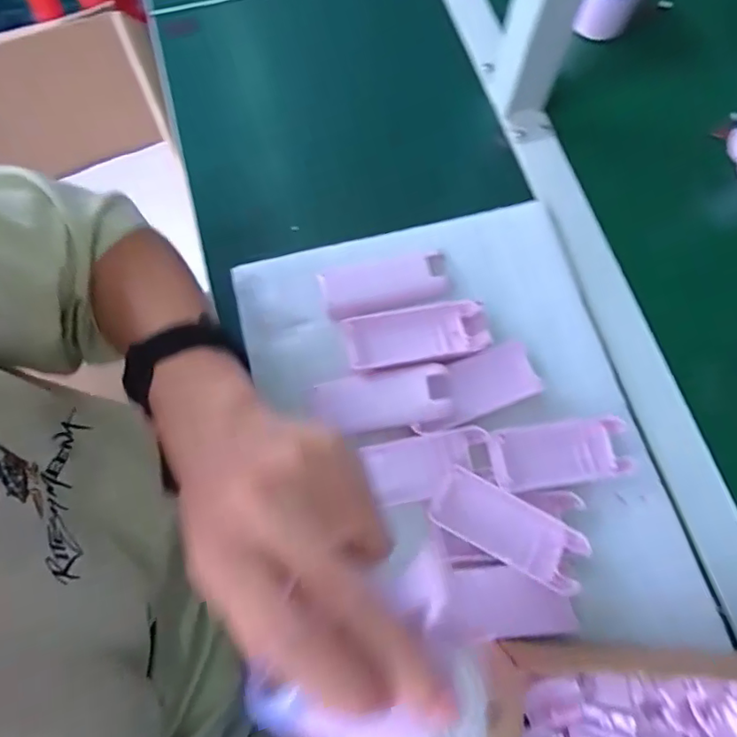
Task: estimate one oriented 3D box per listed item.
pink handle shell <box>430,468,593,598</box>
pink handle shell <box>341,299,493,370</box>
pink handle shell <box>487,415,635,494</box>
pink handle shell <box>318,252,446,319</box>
[{"bbox_3d":[0.093,0.107,0.360,0.103,0.009,0.041,27,73,9],"label":"pink handle shell"},{"bbox_3d":[0.036,-0.023,0.411,0.105,0.023,0.044,-11,71,-3],"label":"pink handle shell"},{"bbox_3d":[0.137,0.060,0.382,0.102,0.016,0.044,-10,71,-3],"label":"pink handle shell"},{"bbox_3d":[0.013,-0.066,0.430,0.097,0.012,0.043,-9,71,-3],"label":"pink handle shell"}]

